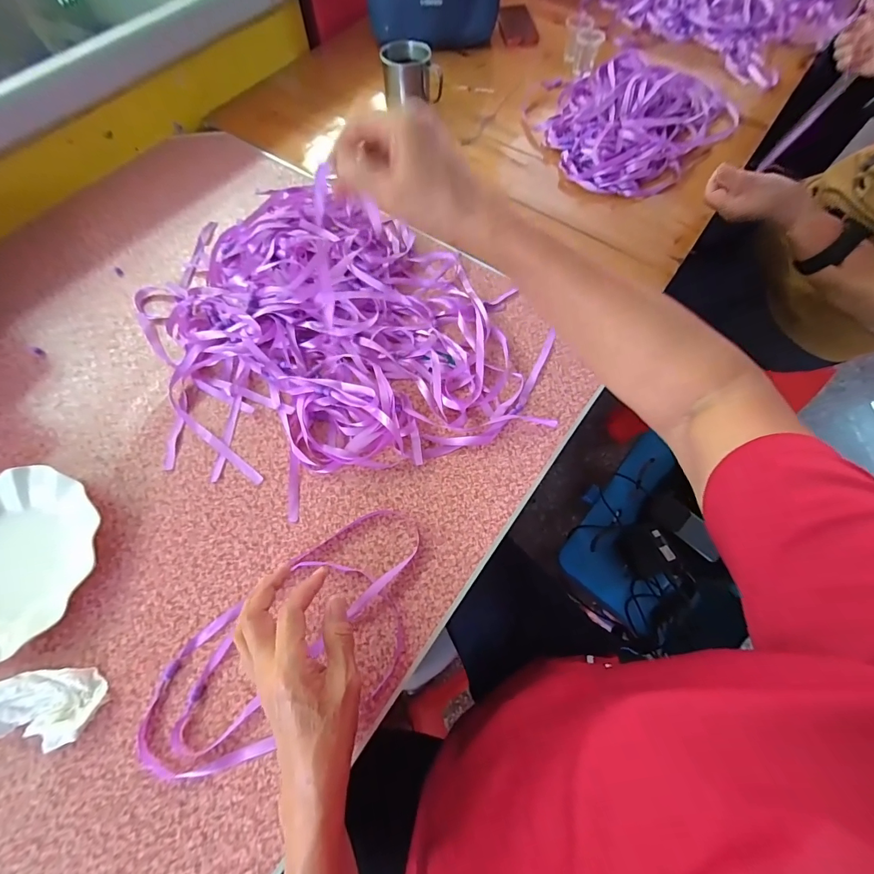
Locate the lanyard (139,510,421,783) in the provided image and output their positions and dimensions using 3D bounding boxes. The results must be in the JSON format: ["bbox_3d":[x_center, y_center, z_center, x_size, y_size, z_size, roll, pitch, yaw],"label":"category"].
[{"bbox_3d":[-0.126,0.194,0.374,0.296,0.007,0.146,-33,71,-14],"label":"lanyard"}]

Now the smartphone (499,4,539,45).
[{"bbox_3d":[0.170,-0.884,0.859,0.072,0.017,0.134,-6,66,-3],"label":"smartphone"}]

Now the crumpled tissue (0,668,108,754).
[{"bbox_3d":[-0.349,0.237,0.347,0.093,0.030,0.057,0,67,-1],"label":"crumpled tissue"}]

